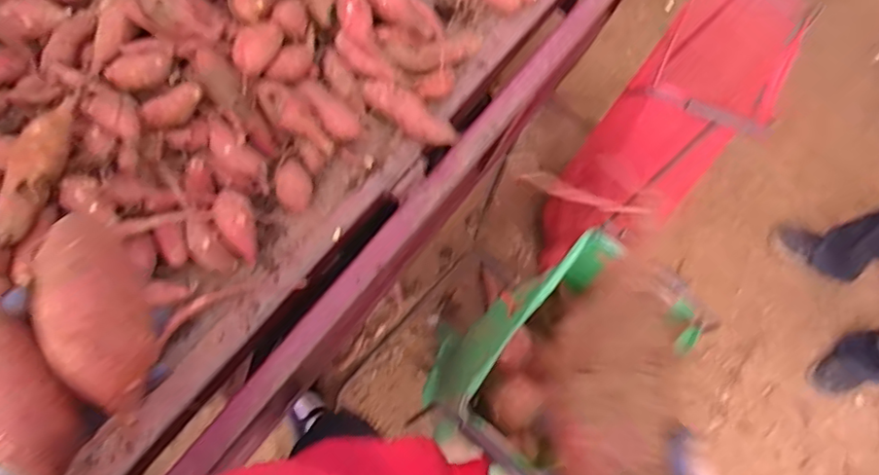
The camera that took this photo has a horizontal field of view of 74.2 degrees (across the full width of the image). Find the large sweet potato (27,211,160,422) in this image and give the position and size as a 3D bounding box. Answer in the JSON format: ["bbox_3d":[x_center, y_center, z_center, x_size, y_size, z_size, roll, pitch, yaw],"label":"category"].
[{"bbox_3d":[-0.248,0.049,0.426,0.073,0.048,0.151,-27,78,-18],"label":"large sweet potato"}]

